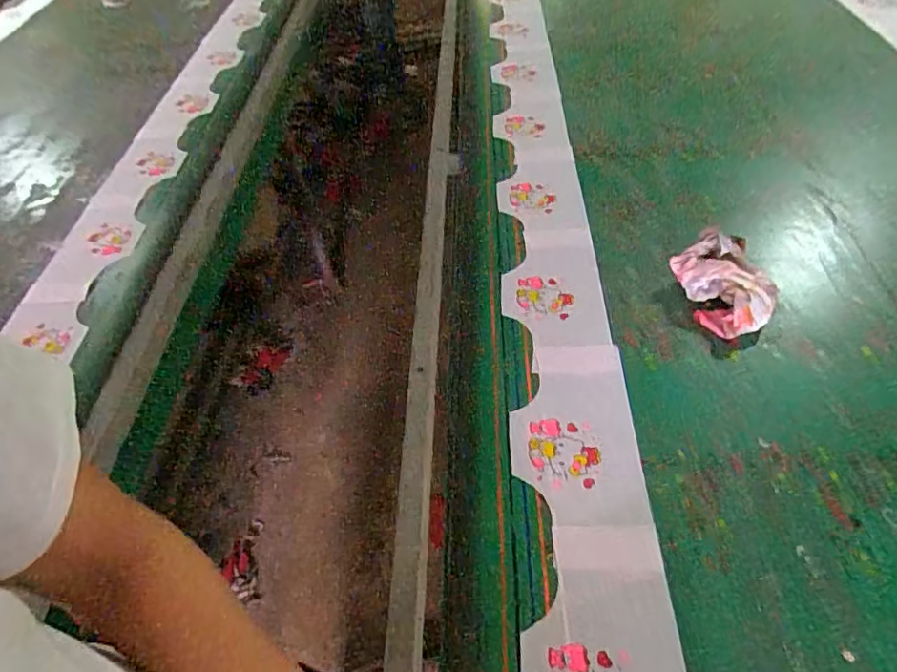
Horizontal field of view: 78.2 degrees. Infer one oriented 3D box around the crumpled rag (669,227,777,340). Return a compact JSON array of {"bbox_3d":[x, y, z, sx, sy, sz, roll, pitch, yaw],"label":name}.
[{"bbox_3d":[0.403,-0.075,0.809,0.125,0.065,0.174,-9,49,-2],"label":"crumpled rag"}]

